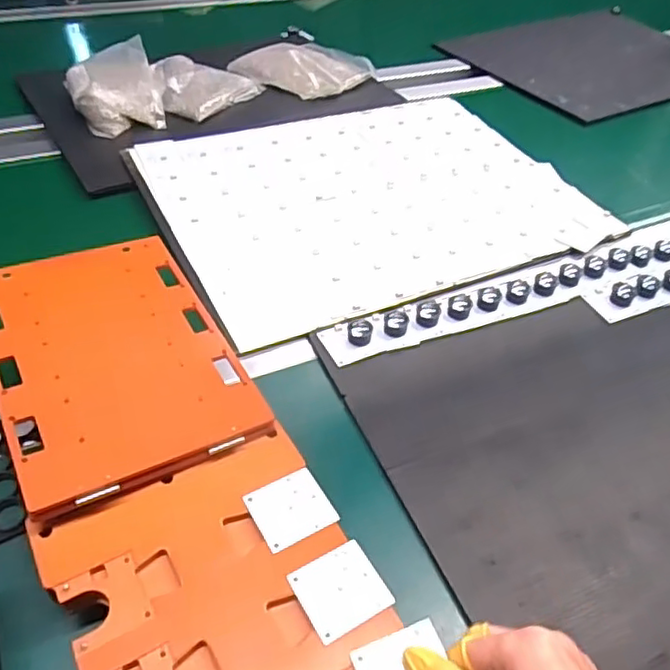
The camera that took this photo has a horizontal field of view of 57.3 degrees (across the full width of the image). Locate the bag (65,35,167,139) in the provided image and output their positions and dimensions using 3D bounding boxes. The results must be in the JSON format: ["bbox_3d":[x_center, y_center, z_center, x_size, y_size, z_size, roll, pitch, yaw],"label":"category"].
[{"bbox_3d":[-0.297,-0.332,0.820,0.113,0.051,0.161,-15,48,-20],"label":"bag"}]

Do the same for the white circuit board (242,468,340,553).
[{"bbox_3d":[-0.028,0.110,0.390,0.047,0.004,0.044,-20,50,-24],"label":"white circuit board"}]

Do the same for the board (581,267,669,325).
[{"bbox_3d":[0.352,-0.055,0.626,0.210,0.019,0.049,-12,47,-18],"label":"board"}]

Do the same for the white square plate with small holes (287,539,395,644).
[{"bbox_3d":[0.004,0.147,0.354,0.046,0.004,0.044,-20,50,-24],"label":"white square plate with small holes"}]

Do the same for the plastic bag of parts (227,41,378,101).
[{"bbox_3d":[-0.052,-0.419,0.950,0.177,0.032,0.161,32,50,24],"label":"plastic bag of parts"}]

